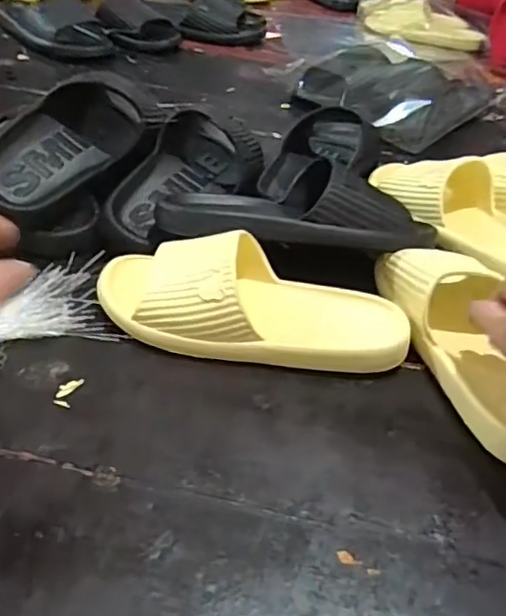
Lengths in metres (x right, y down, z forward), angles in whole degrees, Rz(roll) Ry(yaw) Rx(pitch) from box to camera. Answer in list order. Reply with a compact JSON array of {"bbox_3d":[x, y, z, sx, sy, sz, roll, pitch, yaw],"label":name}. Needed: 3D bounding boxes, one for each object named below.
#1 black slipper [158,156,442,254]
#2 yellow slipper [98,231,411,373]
[{"bbox_3d":[0.048,-0.098,0.556,0.248,0.061,0.106,9,39,1],"label":"black slipper"},{"bbox_3d":[0.000,-0.007,0.479,0.238,0.065,0.087,7,39,-1],"label":"yellow slipper"}]

